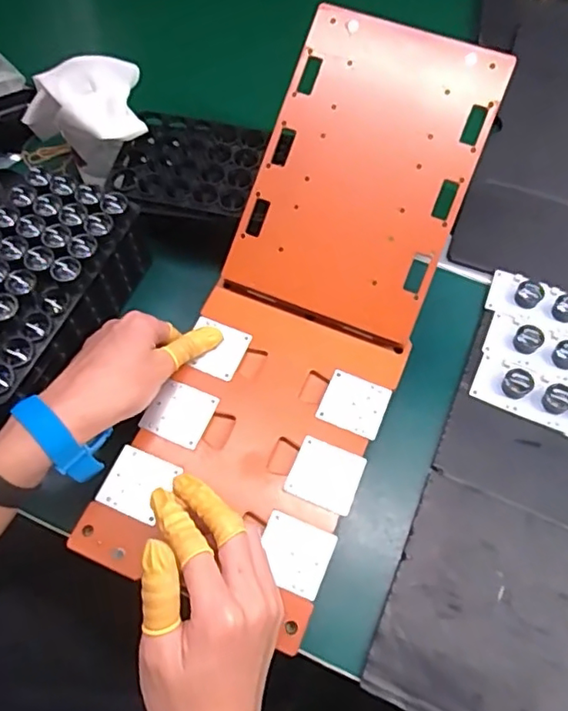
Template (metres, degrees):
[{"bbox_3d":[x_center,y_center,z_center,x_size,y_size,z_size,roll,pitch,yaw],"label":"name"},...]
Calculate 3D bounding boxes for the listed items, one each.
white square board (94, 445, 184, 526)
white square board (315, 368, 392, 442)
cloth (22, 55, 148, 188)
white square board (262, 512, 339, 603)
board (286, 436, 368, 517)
[{"bbox_3d":[-0.104,0.092,0.413,0.044,0.004,0.045,27,70,-1],"label":"white square board"},{"bbox_3d":[0.053,0.037,0.441,0.048,0.004,0.044,21,66,9],"label":"white square board"},{"bbox_3d":[-0.165,-0.199,0.516,0.103,0.103,0.092,-24,68,-12],"label":"cloth"},{"bbox_3d":[0.007,0.136,0.394,0.048,0.005,0.046,21,66,9],"label":"white square board"},{"bbox_3d":[0.031,0.086,0.417,0.049,0.004,0.045,22,66,9],"label":"board"}]

